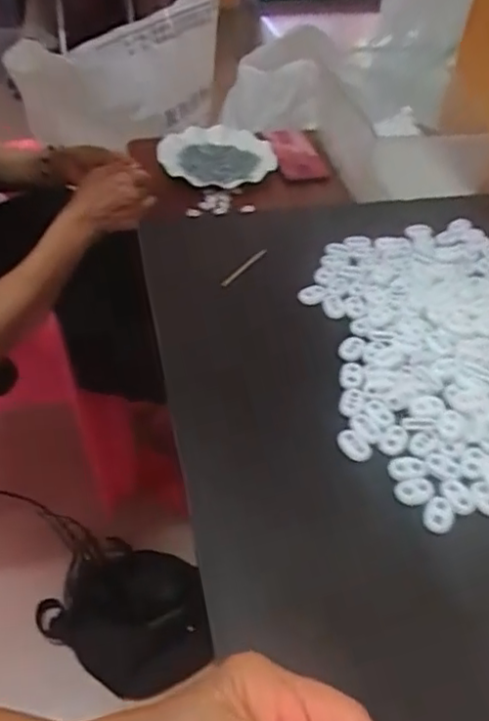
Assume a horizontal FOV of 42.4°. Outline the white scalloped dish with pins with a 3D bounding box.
[{"bbox_3d":[-0.043,-0.339,1.041,0.184,0.035,0.208,5,47,0],"label":"white scalloped dish with pins"}]

